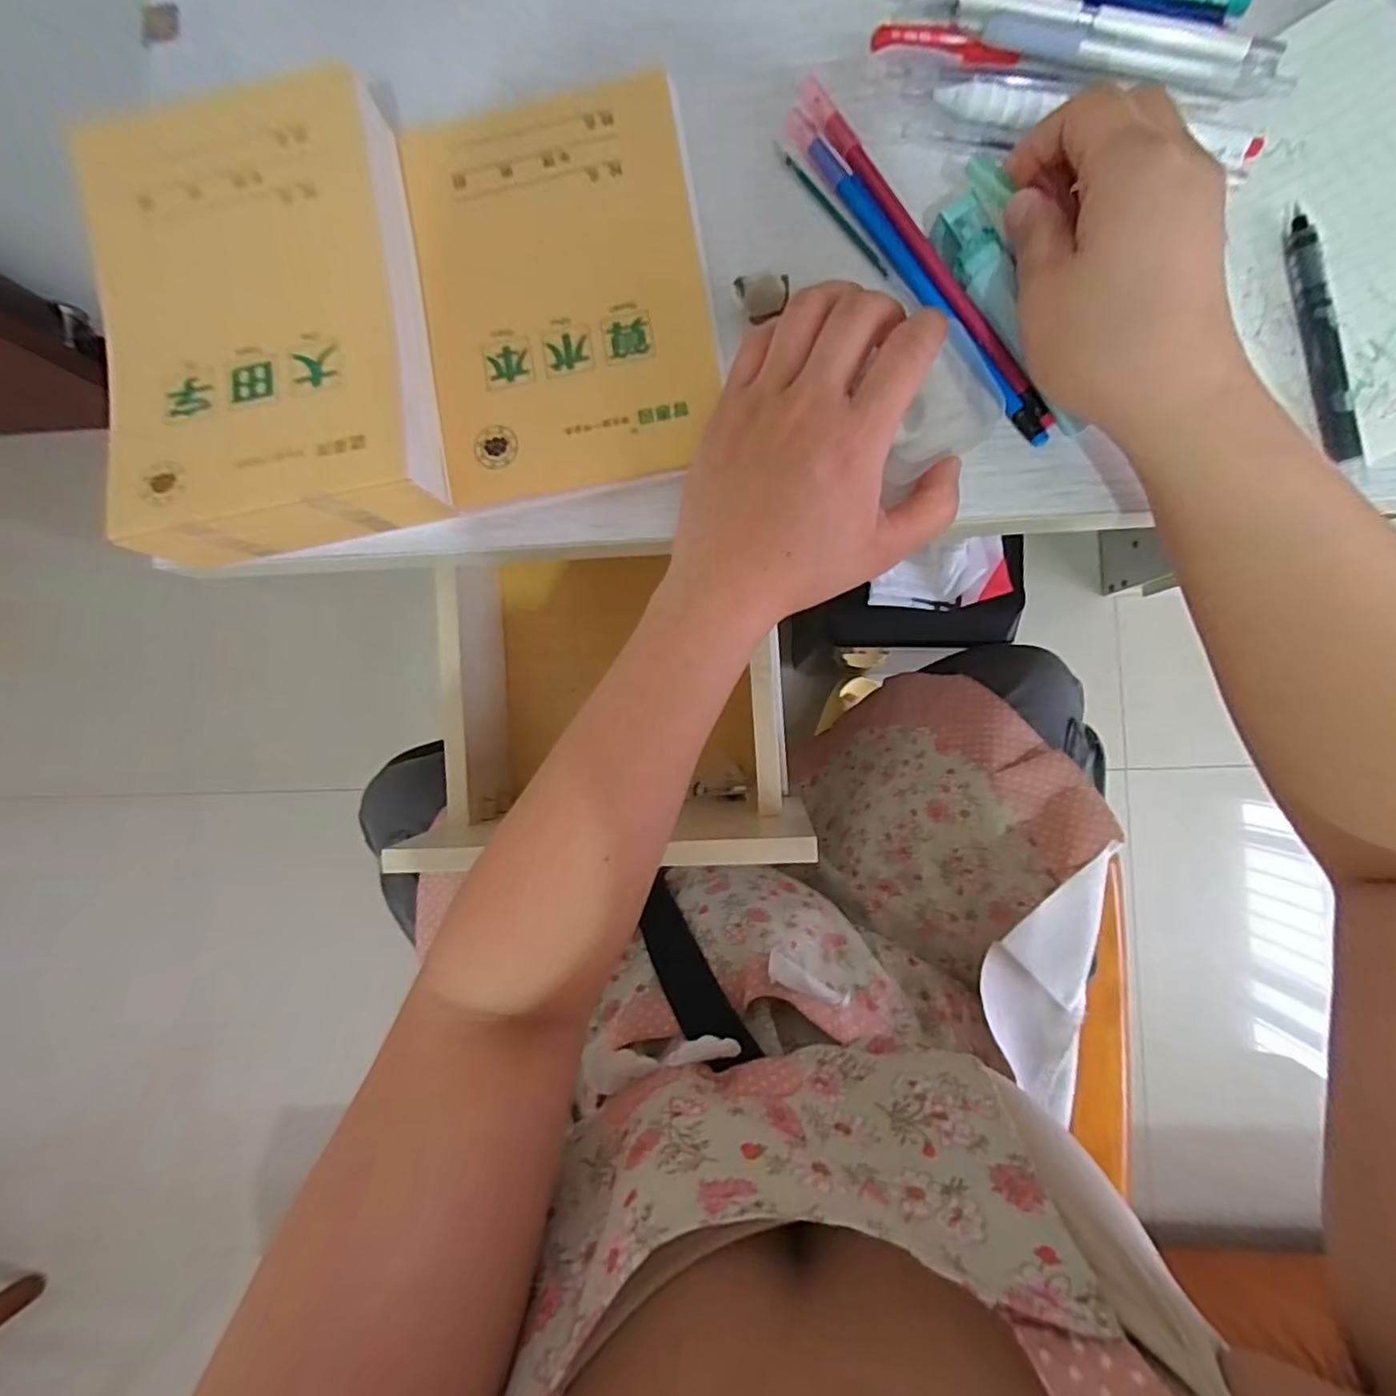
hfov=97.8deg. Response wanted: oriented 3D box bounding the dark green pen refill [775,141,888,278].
[{"bbox_3d":[0.061,-0.223,0.277,0.005,0.004,0.079,-38,87,2],"label":"dark green pen refill"}]

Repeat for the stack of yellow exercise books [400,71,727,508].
[{"bbox_3d":[-0.060,-0.185,0.278,0.128,0.014,0.179,-10,88,3],"label":"stack of yellow exercise books"}]

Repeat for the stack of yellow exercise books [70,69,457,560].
[{"bbox_3d":[-0.183,-0.160,0.265,0.137,0.039,0.189,-10,87,4],"label":"stack of yellow exercise books"}]

